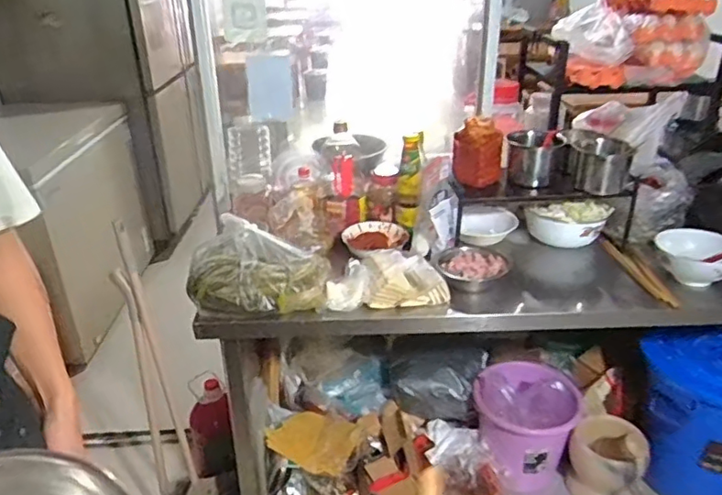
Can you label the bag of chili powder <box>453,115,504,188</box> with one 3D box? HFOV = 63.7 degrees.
[{"bbox_3d":[0.272,-0.222,1.345,0.112,0.139,0.096,6,28,10],"label":"bag of chili powder"}]

